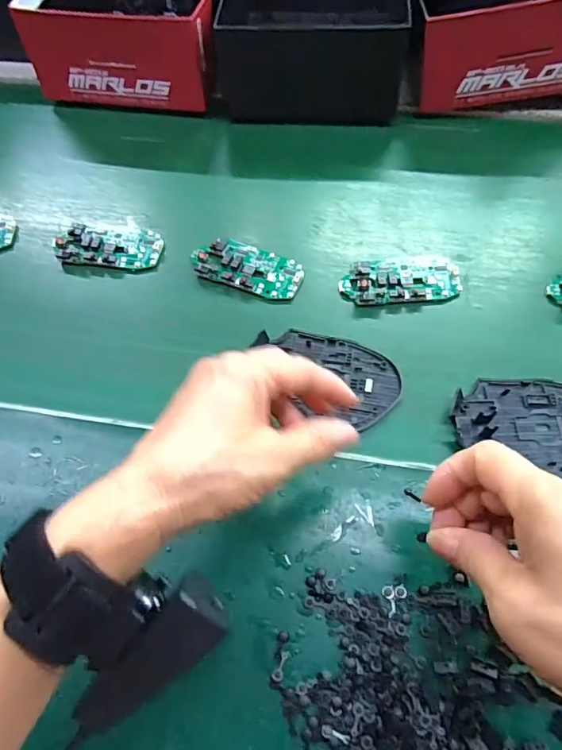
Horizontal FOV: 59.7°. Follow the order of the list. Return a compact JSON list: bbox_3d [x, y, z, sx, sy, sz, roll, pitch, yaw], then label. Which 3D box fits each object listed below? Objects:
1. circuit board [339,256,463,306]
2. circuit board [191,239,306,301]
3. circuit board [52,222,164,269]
[{"bbox_3d":[0.100,-0.082,0.408,0.098,0.014,0.048,-9,61,-3],"label":"circuit board"},{"bbox_3d":[-0.027,-0.092,0.417,0.091,0.009,0.046,16,62,10],"label":"circuit board"},{"bbox_3d":[-0.151,-0.115,0.433,0.089,0.013,0.042,2,61,3],"label":"circuit board"}]

